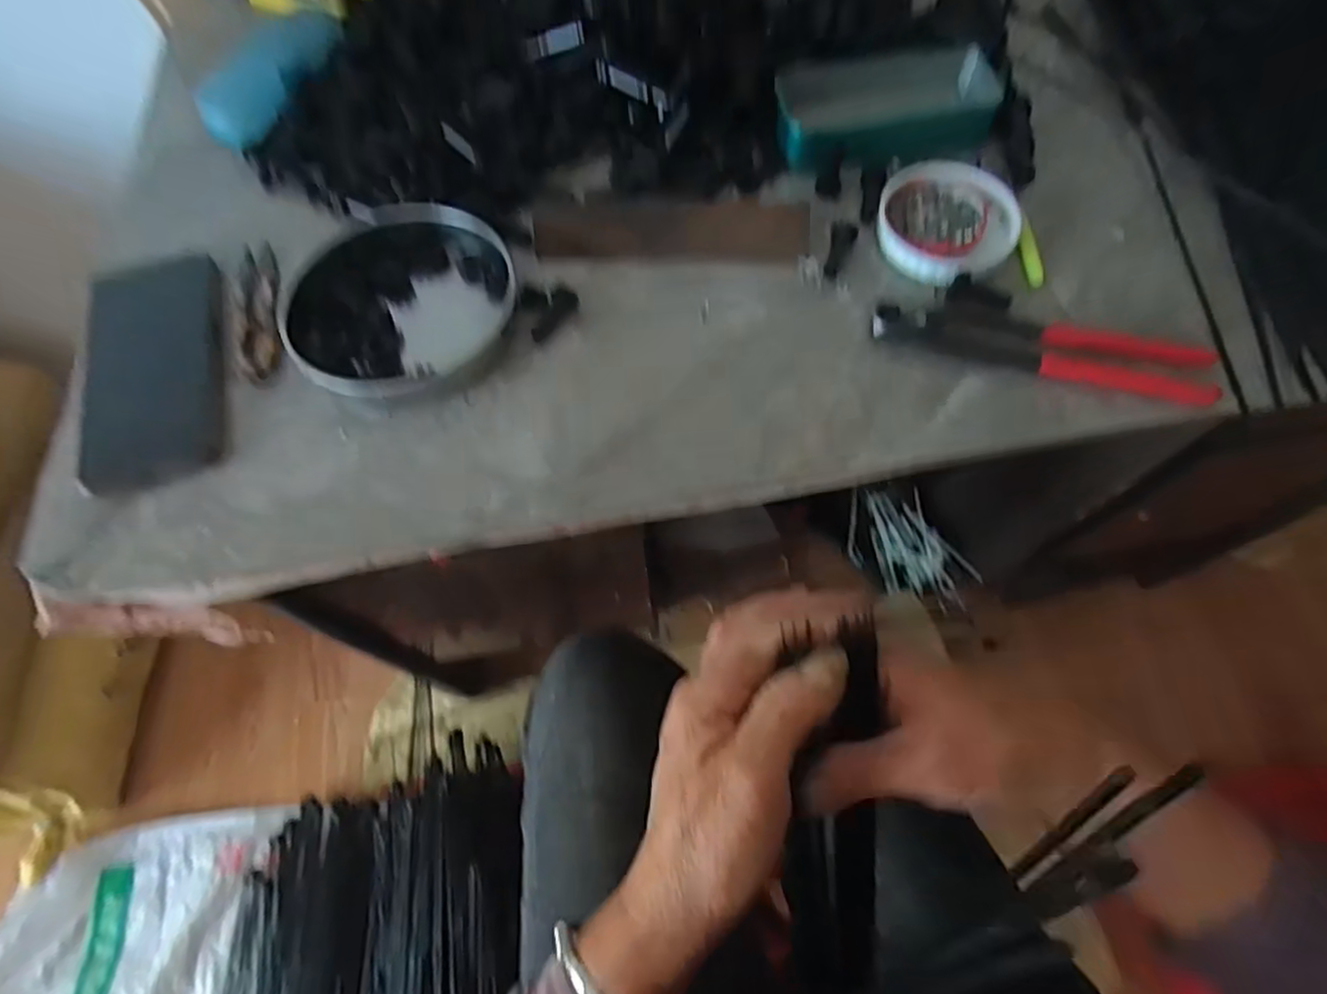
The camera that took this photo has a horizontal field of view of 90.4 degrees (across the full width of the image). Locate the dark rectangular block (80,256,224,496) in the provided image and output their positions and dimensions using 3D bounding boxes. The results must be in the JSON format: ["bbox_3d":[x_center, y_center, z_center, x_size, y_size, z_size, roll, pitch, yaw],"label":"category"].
[{"bbox_3d":[-0.314,-0.082,0.409,0.076,0.011,0.163,-15,68,-6],"label":"dark rectangular block"}]

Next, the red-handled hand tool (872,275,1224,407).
[{"bbox_3d":[0.223,-0.097,0.387,0.189,0.014,0.052,15,68,7],"label":"red-handled hand tool"}]

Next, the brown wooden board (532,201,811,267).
[{"bbox_3d":[0.006,-0.182,0.443,0.181,0.012,0.048,2,67,2],"label":"brown wooden board"}]

